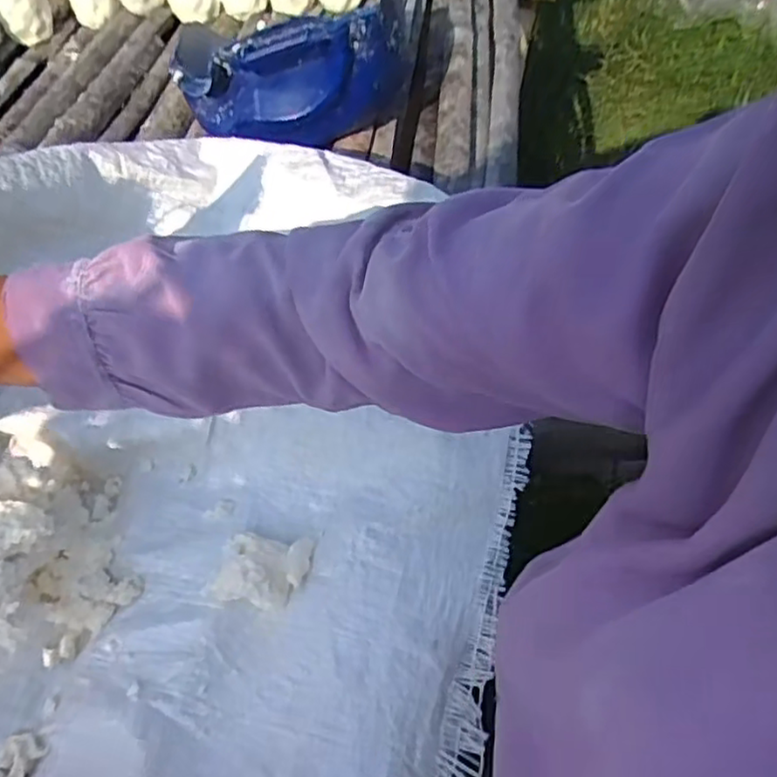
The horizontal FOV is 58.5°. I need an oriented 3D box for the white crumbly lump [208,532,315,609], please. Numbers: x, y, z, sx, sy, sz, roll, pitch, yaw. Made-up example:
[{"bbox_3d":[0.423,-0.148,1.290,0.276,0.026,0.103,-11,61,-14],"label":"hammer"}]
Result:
[{"bbox_3d":[-0.092,0.128,0.505,0.065,0.023,0.050,5,53,6],"label":"white crumbly lump"}]

